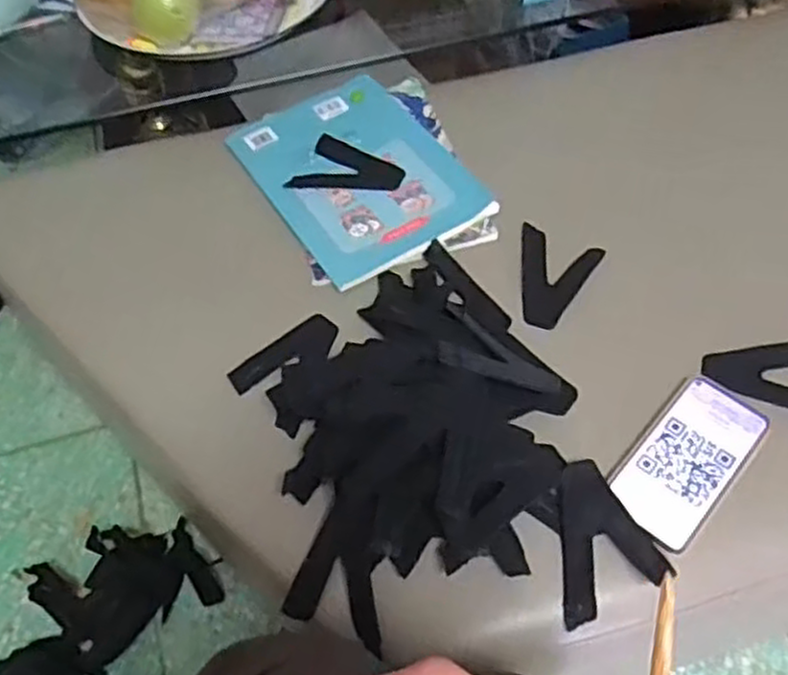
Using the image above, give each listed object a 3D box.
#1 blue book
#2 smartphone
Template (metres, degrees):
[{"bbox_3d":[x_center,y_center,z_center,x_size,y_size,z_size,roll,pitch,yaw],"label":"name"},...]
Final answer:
[{"bbox_3d":[-0.038,-0.173,0.792,0.186,0.006,0.252,-28,60,-17],"label":"blue book"},{"bbox_3d":[0.231,0.095,0.602,0.071,0.009,0.148,35,63,22],"label":"smartphone"}]

